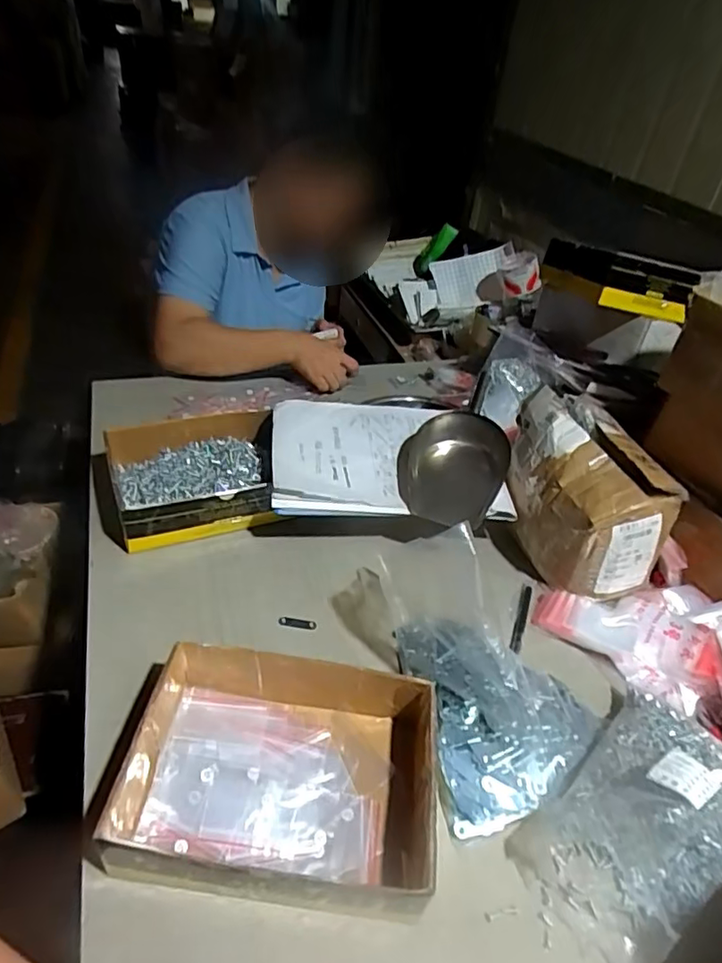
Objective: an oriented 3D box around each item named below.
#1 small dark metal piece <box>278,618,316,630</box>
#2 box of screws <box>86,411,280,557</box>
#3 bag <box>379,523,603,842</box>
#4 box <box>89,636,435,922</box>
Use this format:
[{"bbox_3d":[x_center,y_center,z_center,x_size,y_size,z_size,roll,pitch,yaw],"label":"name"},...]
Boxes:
[{"bbox_3d":[-0.074,0.165,0.672,0.042,0.004,0.011,6,38,-2],"label":"small dark metal piece"},{"bbox_3d":[-0.230,-0.002,0.795,0.242,0.075,0.176,-11,42,-22],"label":"box of screws"},{"bbox_3d":[0.120,0.184,0.633,0.186,0.039,0.324,-9,41,-19],"label":"bag"},{"bbox_3d":[-0.068,0.252,0.506,0.250,0.070,0.181,7,38,0],"label":"box"}]

